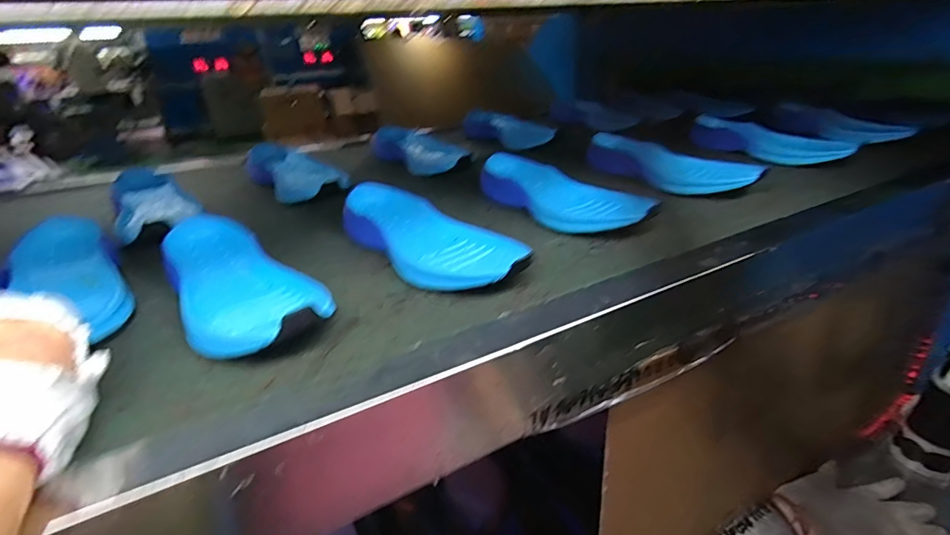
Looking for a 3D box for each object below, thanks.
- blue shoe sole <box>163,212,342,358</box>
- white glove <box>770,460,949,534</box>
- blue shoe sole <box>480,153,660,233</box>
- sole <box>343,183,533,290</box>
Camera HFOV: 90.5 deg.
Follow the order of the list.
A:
[{"bbox_3d":[-0.209,0.013,0.411,0.096,0.042,0.224,-24,37,-34],"label":"blue shoe sole"},{"bbox_3d":[0.520,0.331,0.649,0.196,0.015,0.124,-2,30,0],"label":"white glove"},{"bbox_3d":[0.095,-0.092,0.578,0.085,0.032,0.242,-26,38,-36],"label":"blue shoe sole"},{"bbox_3d":[-0.053,-0.031,0.485,0.239,0.038,0.098,23,38,37],"label":"sole"}]

